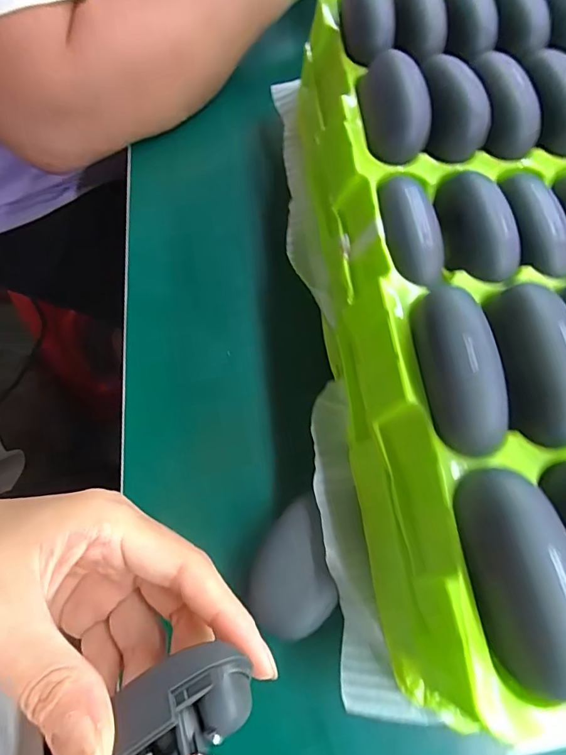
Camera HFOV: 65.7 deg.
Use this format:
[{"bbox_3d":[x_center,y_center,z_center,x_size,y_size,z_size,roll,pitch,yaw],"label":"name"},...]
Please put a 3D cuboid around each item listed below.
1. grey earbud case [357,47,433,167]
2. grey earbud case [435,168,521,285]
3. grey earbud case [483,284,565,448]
[{"bbox_3d":[0.057,-0.140,0.223,0.028,0.024,0.059,-4,67,-5],"label":"grey earbud case"},{"bbox_3d":[0.092,-0.071,0.204,0.032,0.019,0.060,6,66,-1],"label":"grey earbud case"},{"bbox_3d":[0.097,-0.005,0.166,0.026,0.023,0.060,-6,77,-6],"label":"grey earbud case"}]

